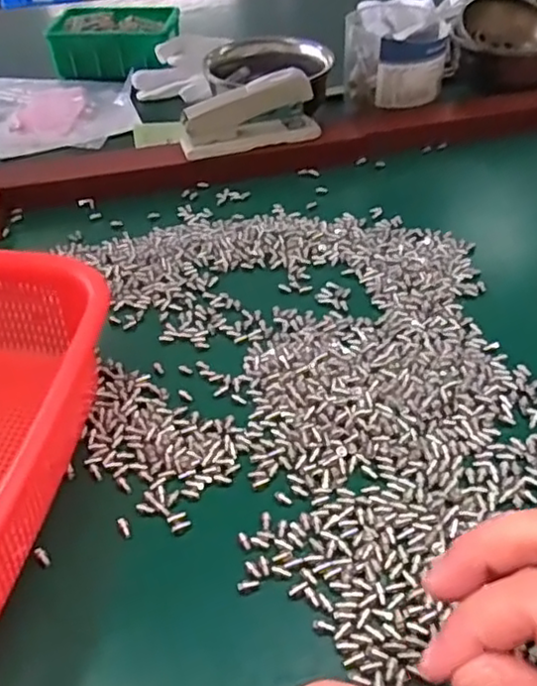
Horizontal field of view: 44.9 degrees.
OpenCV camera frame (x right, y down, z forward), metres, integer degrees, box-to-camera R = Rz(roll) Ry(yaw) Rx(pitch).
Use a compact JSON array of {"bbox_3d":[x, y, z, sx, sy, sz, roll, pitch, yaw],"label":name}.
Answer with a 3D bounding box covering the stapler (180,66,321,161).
[{"bbox_3d":[-0.017,-0.197,0.574,0.119,0.068,0.028,-11,44,-9],"label":"stapler"}]

